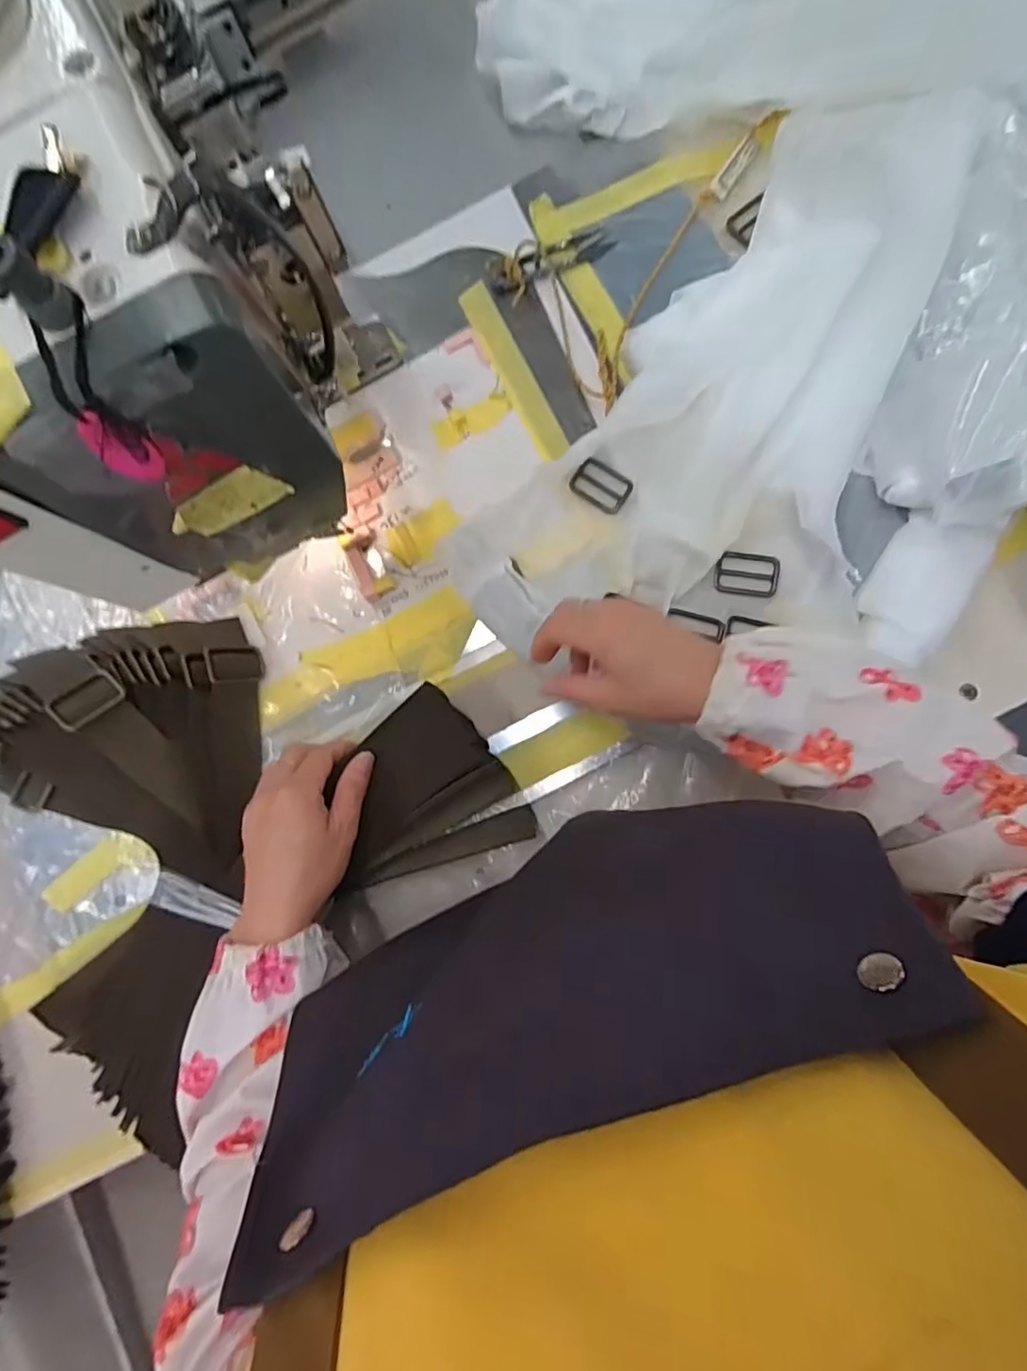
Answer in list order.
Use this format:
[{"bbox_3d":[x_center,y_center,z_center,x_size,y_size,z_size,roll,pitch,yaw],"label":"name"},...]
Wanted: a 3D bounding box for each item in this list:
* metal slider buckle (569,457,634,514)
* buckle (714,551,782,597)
[{"bbox_3d":[0.067,-0.151,0.433,0.043,0.007,0.030,32,88,9],"label":"metal slider buckle"},{"bbox_3d":[0.169,-0.080,0.414,0.044,0.006,0.029,8,99,9],"label":"buckle"}]

